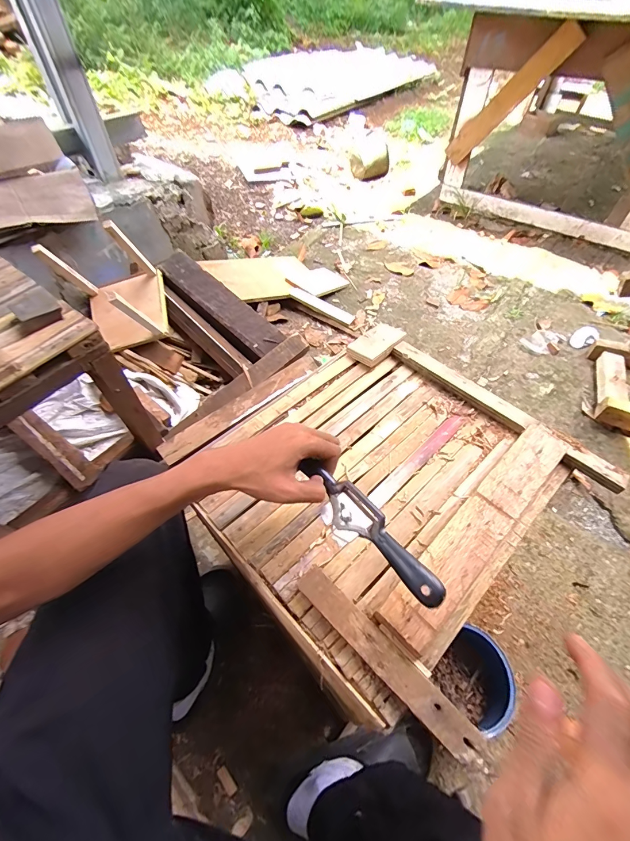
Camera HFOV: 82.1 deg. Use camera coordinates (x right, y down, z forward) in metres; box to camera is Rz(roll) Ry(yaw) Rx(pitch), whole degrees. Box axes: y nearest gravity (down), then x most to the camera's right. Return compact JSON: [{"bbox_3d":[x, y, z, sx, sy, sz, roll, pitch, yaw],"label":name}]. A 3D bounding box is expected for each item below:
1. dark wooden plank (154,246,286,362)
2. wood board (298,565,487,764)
[{"bbox_3d":[-0.319,-0.383,1.133,0.535,0.048,0.140,40,61,7],"label":"dark wooden plank"},{"bbox_3d":[0.063,0.227,0.355,0.203,0.013,0.030,38,62,25],"label":"wood board"}]

